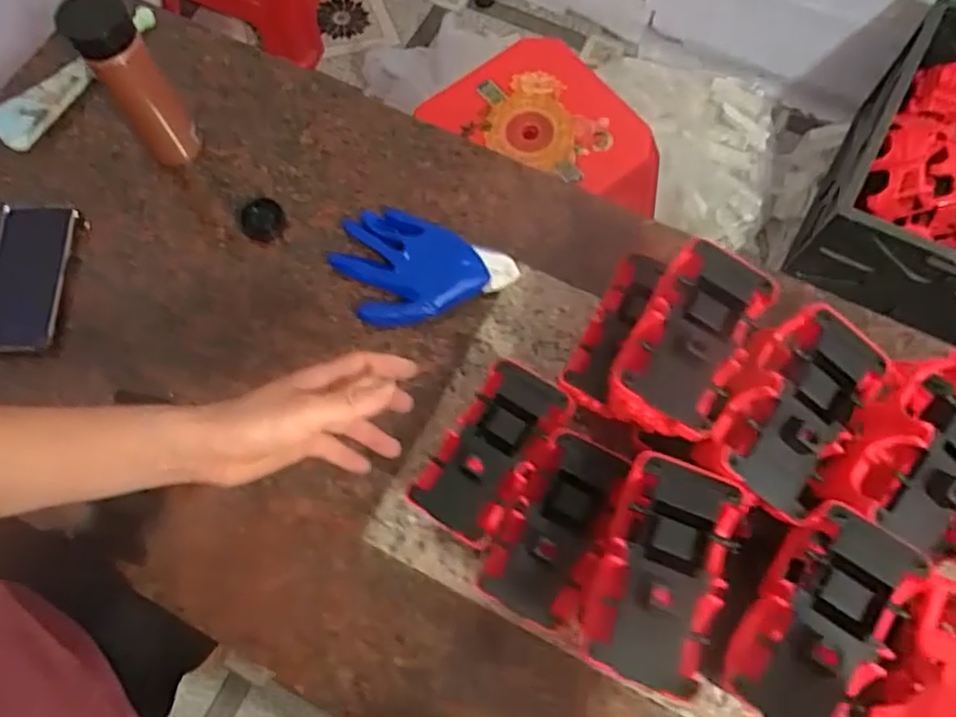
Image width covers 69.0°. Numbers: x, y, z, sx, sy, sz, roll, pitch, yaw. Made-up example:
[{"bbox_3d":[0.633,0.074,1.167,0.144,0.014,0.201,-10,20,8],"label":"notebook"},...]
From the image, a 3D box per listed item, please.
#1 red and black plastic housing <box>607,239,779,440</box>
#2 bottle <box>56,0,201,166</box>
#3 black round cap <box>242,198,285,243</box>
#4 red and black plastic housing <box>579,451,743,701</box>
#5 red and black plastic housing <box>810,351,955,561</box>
[{"bbox_3d":[0.167,-0.018,0.538,0.079,0.044,0.153,29,74,12],"label":"red and black plastic housing"},{"bbox_3d":[-0.348,-0.269,0.710,0.074,0.202,0.082,-35,73,-9],"label":"bottle"},{"bbox_3d":[-0.237,-0.152,0.765,0.046,0.015,0.048,-1,71,2],"label":"black round cap"},{"bbox_3d":[0.126,0.143,0.478,0.082,0.042,0.148,25,74,11],"label":"red and black plastic housing"},{"bbox_3d":[0.328,0.068,0.523,0.088,0.066,0.157,41,77,15],"label":"red and black plastic housing"}]

